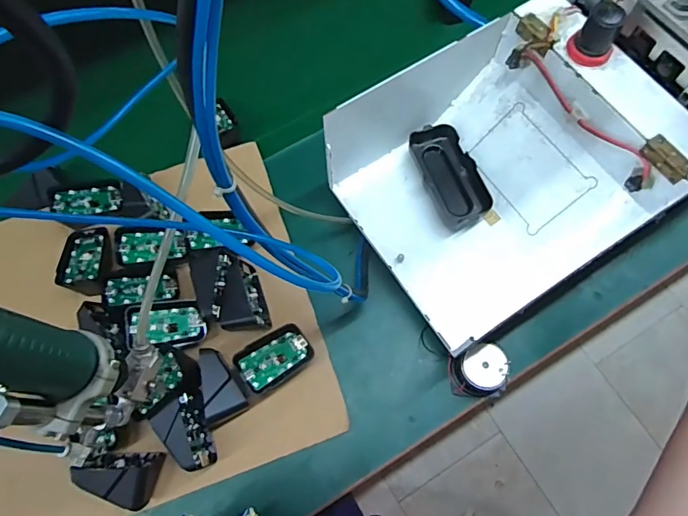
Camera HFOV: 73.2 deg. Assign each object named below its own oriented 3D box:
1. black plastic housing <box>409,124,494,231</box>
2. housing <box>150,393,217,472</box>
[{"bbox_3d":[0.111,-0.087,0.486,0.054,0.025,0.107,-22,71,-5],"label":"black plastic housing"},{"bbox_3d":[-0.140,0.160,0.419,0.033,0.040,0.062,-36,73,-10],"label":"housing"}]

